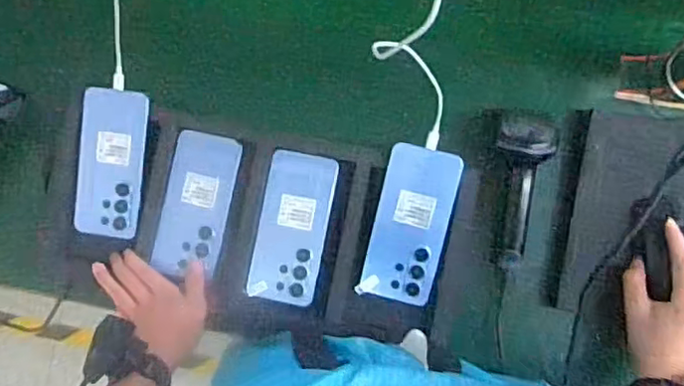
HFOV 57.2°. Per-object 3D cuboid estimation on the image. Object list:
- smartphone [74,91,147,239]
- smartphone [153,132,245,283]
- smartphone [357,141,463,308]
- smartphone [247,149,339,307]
[{"bbox_3d":[-0.267,-0.034,0.727,0.077,0.014,0.167,6,86,7],"label":"smartphone"},{"bbox_3d":[-0.168,0.015,0.721,0.078,0.007,0.166,16,91,6],"label":"smartphone"},{"bbox_3d":[0.076,0.036,0.688,0.079,0.011,0.168,14,87,7],"label":"smartphone"},{"bbox_3d":[-0.057,0.040,0.712,0.078,0.014,0.167,11,87,7],"label":"smartphone"}]

